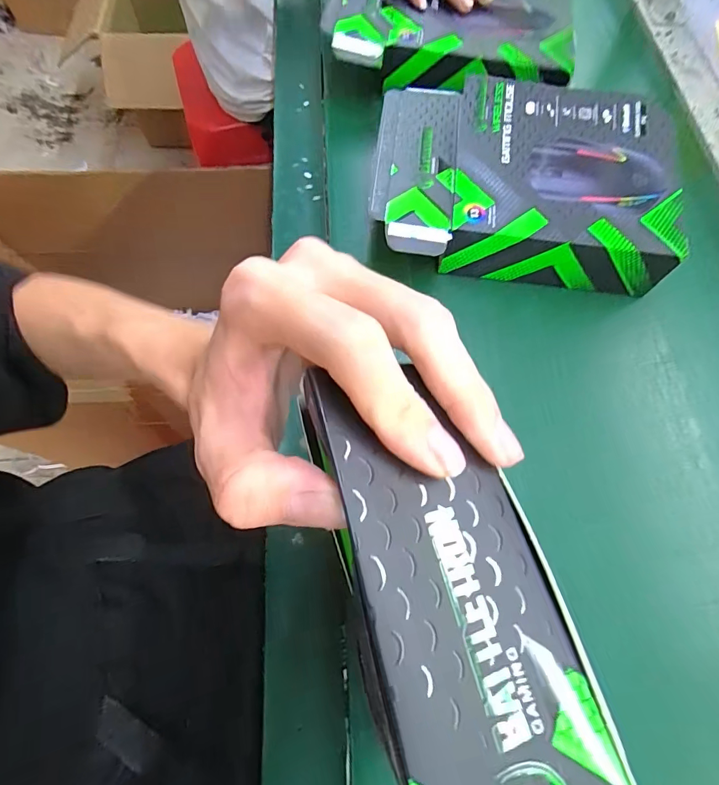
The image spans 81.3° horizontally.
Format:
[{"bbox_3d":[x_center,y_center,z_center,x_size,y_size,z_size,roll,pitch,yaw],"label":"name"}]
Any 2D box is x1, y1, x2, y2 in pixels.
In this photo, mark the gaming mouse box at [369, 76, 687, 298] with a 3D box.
[{"bbox_3d":[0.137,-0.181,0.366,0.247,0.062,0.173,3,70,0],"label":"gaming mouse box"}]

